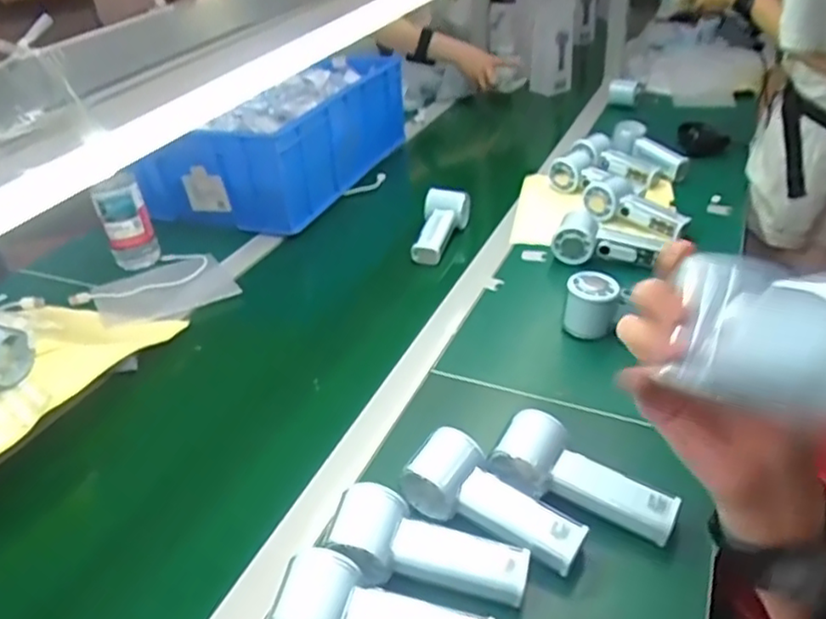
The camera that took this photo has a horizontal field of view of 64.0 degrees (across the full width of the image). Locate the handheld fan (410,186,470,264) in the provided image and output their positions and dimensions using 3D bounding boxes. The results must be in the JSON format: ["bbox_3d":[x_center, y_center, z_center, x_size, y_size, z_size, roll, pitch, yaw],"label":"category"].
[{"bbox_3d":[0.032,-0.118,0.975,0.077,0.076,0.131,11,46,17],"label":"handheld fan"}]

